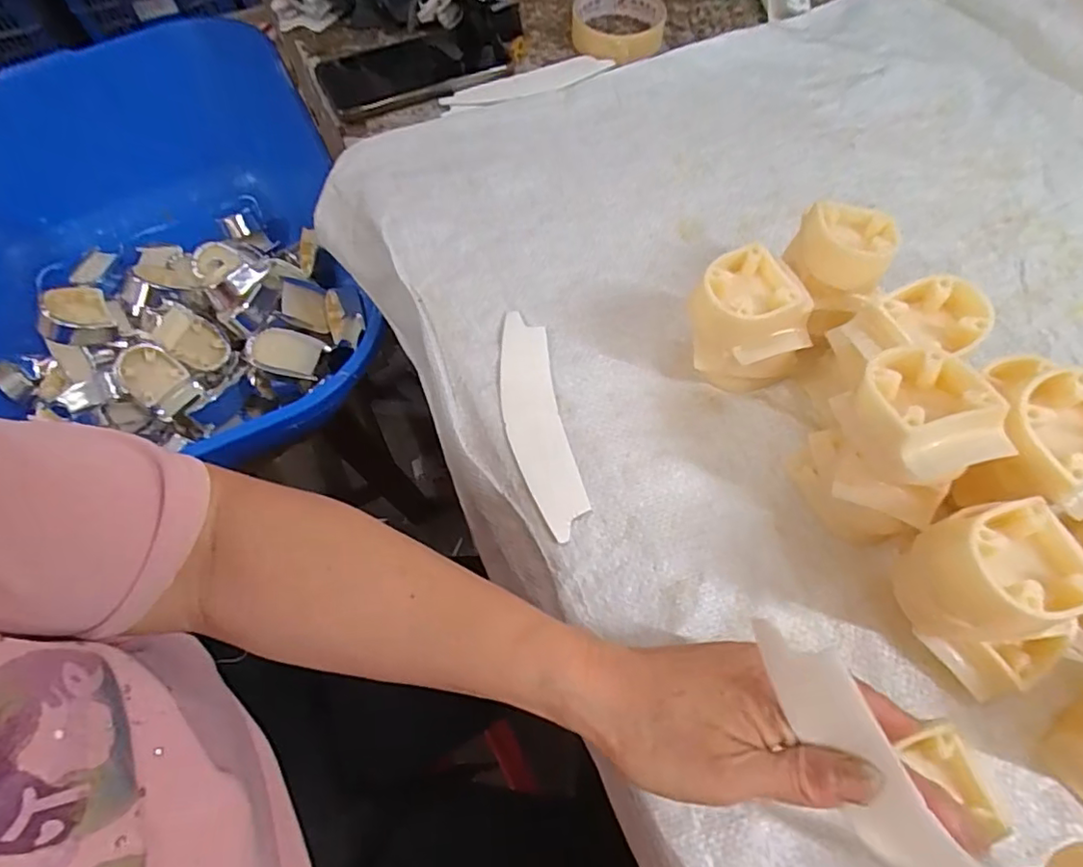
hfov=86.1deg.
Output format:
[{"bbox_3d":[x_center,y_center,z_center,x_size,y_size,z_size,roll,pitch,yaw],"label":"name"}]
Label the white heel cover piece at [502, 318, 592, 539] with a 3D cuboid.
[{"bbox_3d":[-0.004,-0.009,0.359,0.036,0.005,0.151,-10,65,-6],"label":"white heel cover piece"}]

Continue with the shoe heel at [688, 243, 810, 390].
[{"bbox_3d":[0.118,-0.058,0.342,0.063,0.078,0.051,39,70,19],"label":"shoe heel"}]

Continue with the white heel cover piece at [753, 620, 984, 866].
[{"bbox_3d":[0.119,0.120,0.212,0.133,0.033,0.015,55,41,-6],"label":"white heel cover piece"}]

